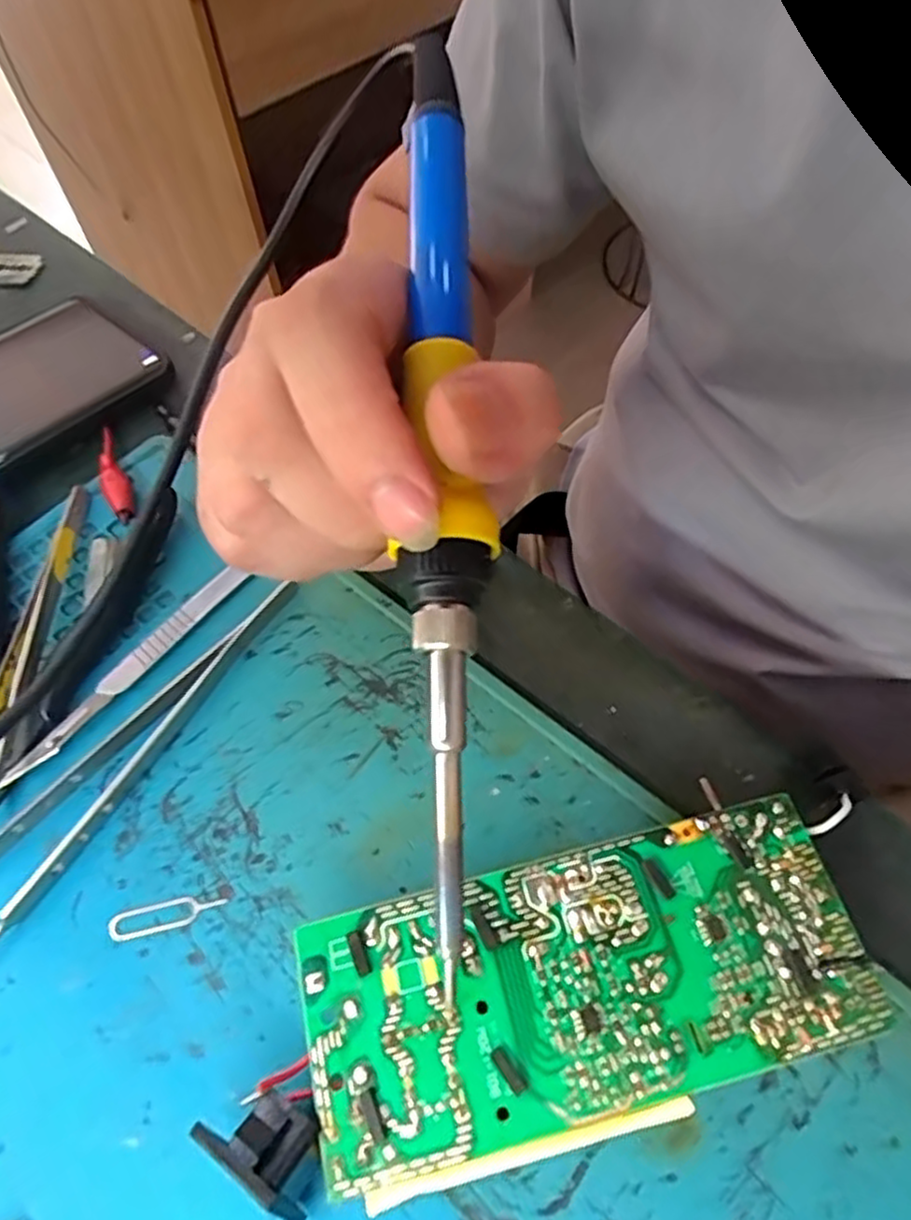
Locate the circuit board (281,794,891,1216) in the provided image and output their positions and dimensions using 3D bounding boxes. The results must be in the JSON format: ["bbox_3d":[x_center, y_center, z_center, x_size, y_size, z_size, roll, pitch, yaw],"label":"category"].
[{"bbox_3d":[0.031,0.095,0.183,0.131,0.025,0.060,-13,60,-5],"label":"circuit board"}]

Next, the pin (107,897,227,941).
[{"bbox_3d":[-0.082,0.086,0.205,0.032,0.004,0.008,-13,60,-5],"label":"pin"}]

